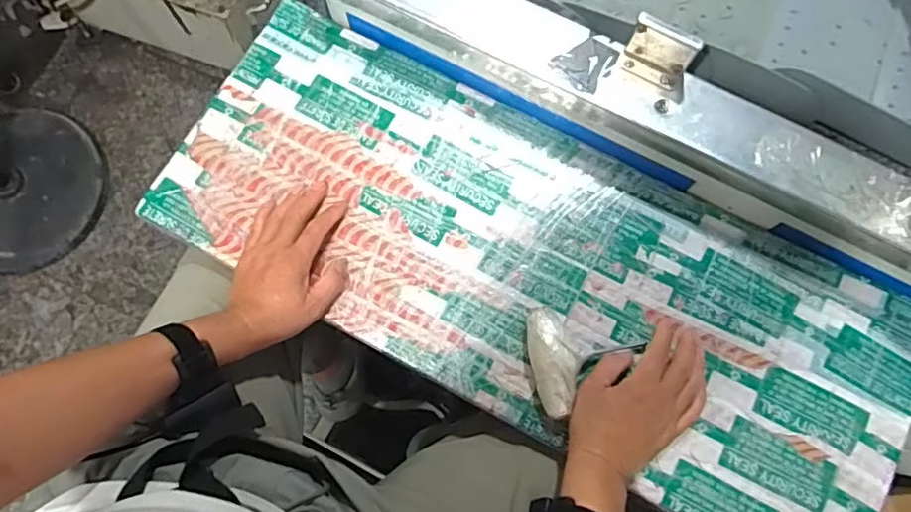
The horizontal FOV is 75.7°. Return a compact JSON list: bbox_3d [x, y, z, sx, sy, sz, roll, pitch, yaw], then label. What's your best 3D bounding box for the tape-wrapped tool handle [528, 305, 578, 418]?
[{"bbox_3d":[0.103,0.108,0.604,0.051,0.037,0.107,-13,77,-2],"label":"tape-wrapped tool handle"}]

